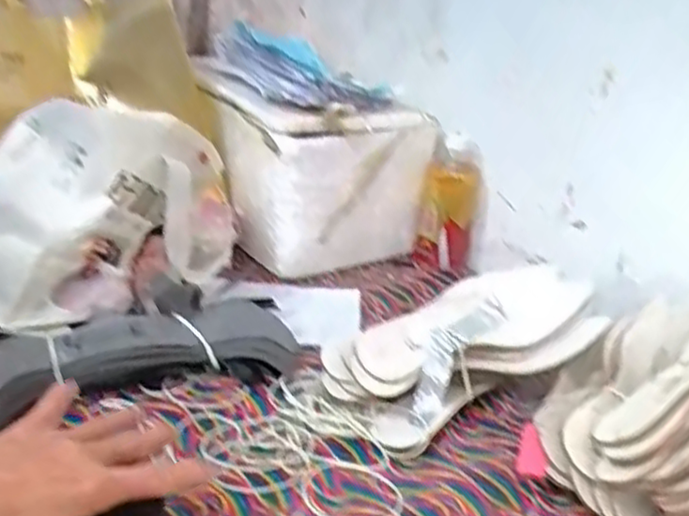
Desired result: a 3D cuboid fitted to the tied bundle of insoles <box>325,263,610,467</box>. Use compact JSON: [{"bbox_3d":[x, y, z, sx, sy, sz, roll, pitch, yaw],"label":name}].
[{"bbox_3d":[0.127,0.087,0.714,0.287,0.078,0.137,-22,35,-25],"label":"tied bundle of insoles"}]

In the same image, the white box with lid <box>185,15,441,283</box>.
[{"bbox_3d":[-0.048,-0.157,1.013,0.254,0.238,0.298,-6,28,-26],"label":"white box with lid"}]

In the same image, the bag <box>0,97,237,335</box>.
[{"bbox_3d":[-0.255,-0.057,0.766,0.271,0.203,0.186,0,26,-15],"label":"bag"}]

